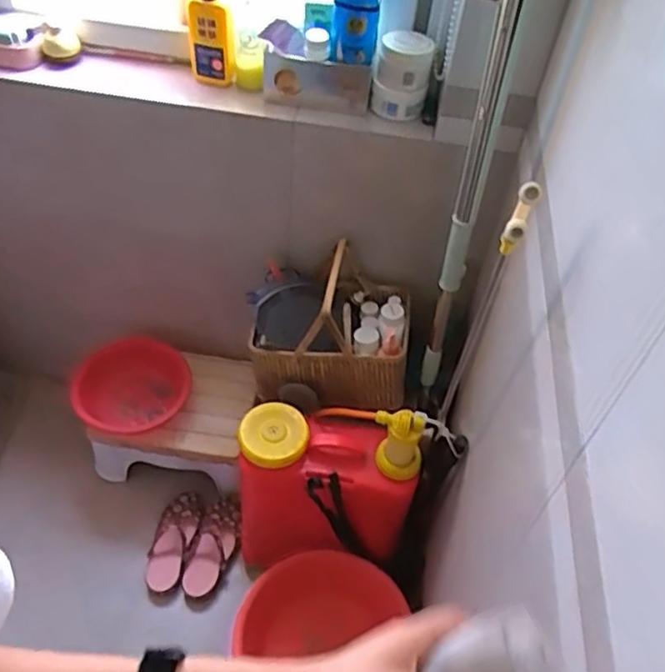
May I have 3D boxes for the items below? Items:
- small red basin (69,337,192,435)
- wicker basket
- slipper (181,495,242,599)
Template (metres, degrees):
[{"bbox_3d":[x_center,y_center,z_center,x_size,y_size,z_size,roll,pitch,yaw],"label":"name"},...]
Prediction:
[{"bbox_3d":[-0.442,0.104,1.428,0.225,0.077,0.226,3,47,-3],"label":"small red basin"},{"bbox_3d":[-0.002,-0.017,1.283,0.299,0.217,0.245,3,47,-3],"label":"wicker basket"},{"bbox_3d":[-0.265,0.464,1.467,0.103,0.058,0.229,16,48,9],"label":"slipper"}]

